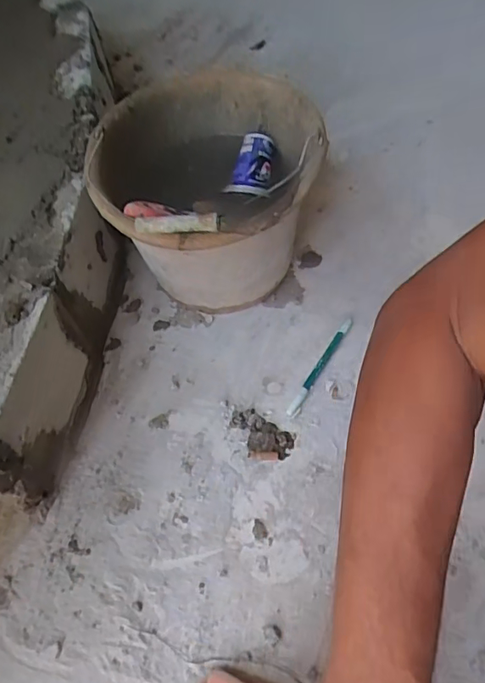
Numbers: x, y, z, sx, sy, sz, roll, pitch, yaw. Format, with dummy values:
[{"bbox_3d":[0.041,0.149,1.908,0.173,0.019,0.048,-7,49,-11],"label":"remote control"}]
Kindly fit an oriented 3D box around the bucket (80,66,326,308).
[{"bbox_3d":[-0.040,-0.170,0.639,0.257,0.236,0.265,-3,54,4],"label":"bucket"}]

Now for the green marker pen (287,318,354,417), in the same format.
[{"bbox_3d":[0.094,0.029,0.631,0.013,0.010,0.146,26,62,20],"label":"green marker pen"}]

